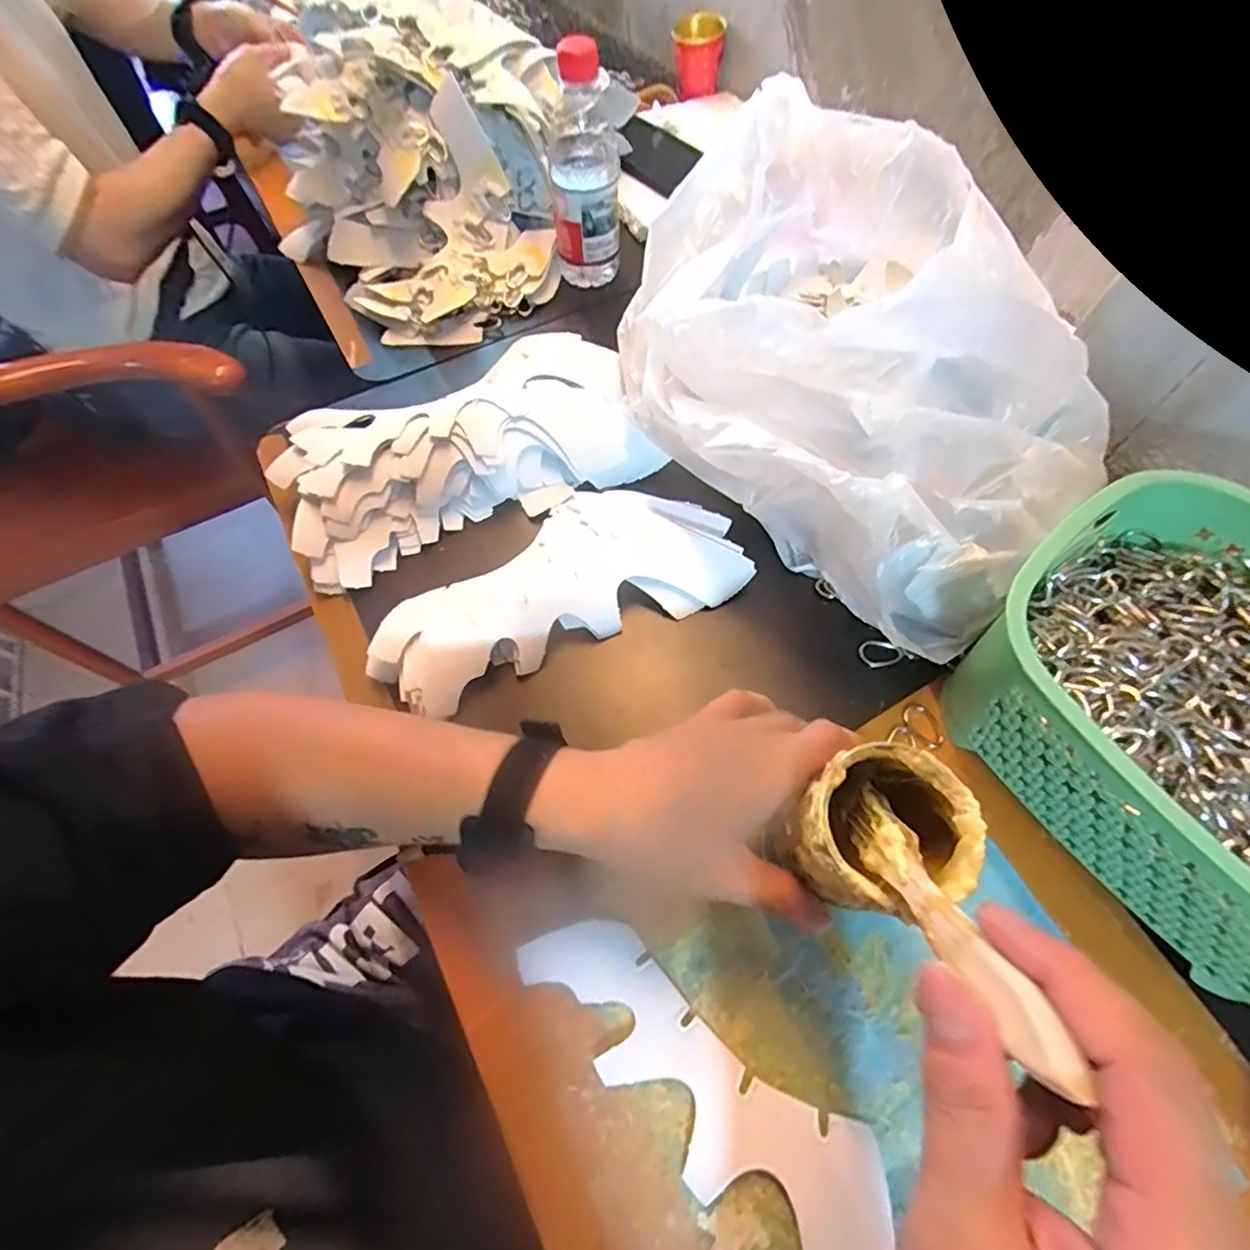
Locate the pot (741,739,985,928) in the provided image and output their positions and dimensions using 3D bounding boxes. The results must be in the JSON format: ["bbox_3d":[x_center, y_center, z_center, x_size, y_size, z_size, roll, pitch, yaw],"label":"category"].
[{"bbox_3d":[0.110,0.093,0.254,0.070,0.055,0.063,-32,67,-15],"label":"pot"}]

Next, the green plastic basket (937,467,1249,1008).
[{"bbox_3d":[0.326,0.064,0.303,0.195,0.130,0.260,-29,66,-14],"label":"green plastic basket"}]

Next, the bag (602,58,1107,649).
[{"bbox_3d":[0.177,-0.208,0.411,0.344,0.135,0.338,40,69,19],"label":"bag"}]

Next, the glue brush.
[{"bbox_3d":[0.107,0.095,0.199,0.018,0.135,0.016,1,101,1],"label":"glue brush"}]

